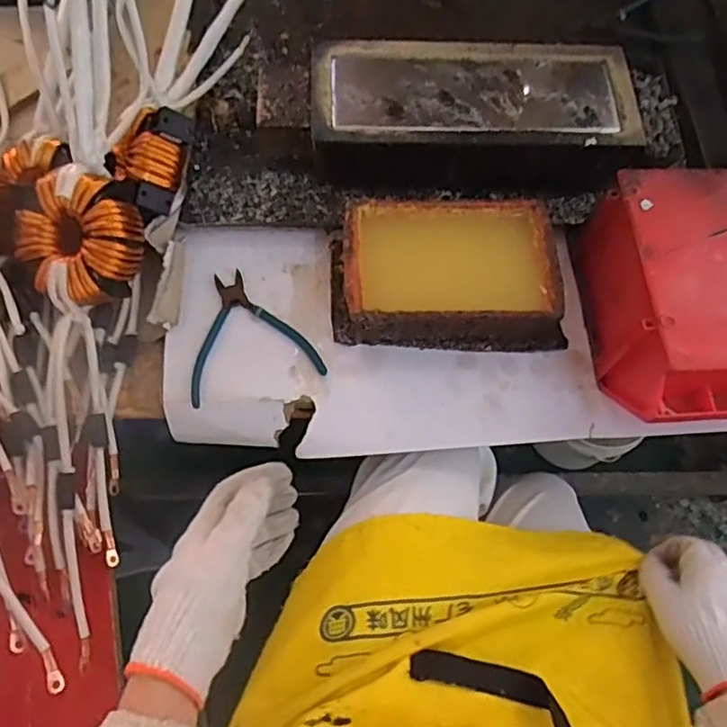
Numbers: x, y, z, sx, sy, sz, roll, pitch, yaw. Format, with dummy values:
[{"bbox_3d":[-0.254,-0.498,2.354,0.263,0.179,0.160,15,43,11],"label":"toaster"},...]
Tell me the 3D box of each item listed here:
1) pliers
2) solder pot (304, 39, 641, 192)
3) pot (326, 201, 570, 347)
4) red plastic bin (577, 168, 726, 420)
[{"bbox_3d":[-0.118,-0.033,0.623,0.124,0.011,0.133,-16,68,-10],"label":"pliers"},{"bbox_3d":[0.116,-0.265,0.698,0.340,0.091,0.160,-2,66,-5],"label":"solder pot"},{"bbox_3d":[0.083,-0.087,0.627,0.221,0.066,0.134,0,66,-4],"label":"pot"},{"bbox_3d":[0.304,-0.056,0.593,0.147,0.114,0.238,-1,66,-4],"label":"red plastic bin"}]

